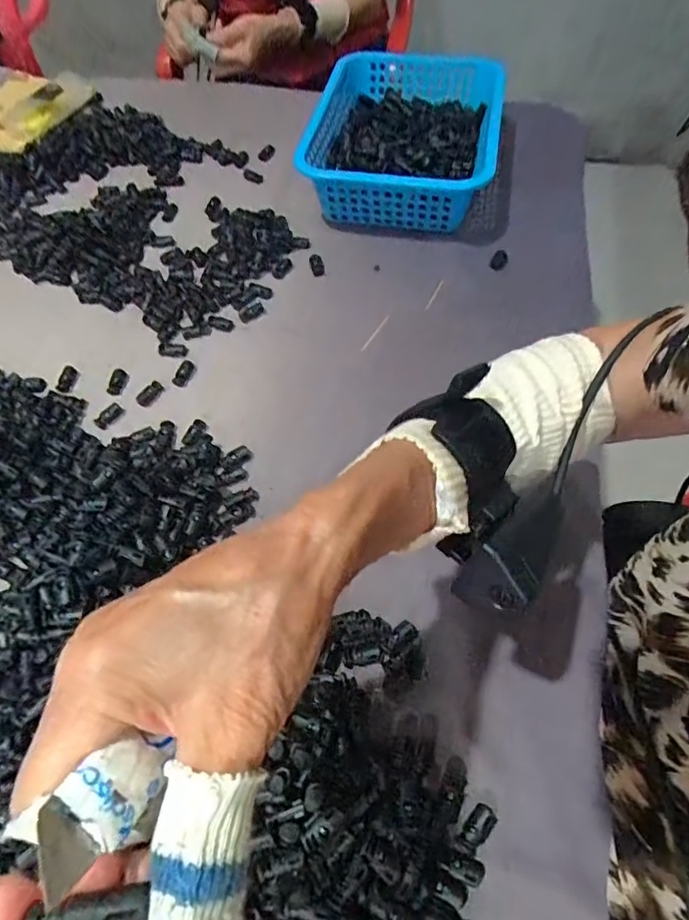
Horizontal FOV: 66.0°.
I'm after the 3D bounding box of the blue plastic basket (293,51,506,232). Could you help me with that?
[{"bbox_3d":[0.078,-0.407,0.659,0.209,0.084,0.296,9,59,8],"label":"blue plastic basket"}]

